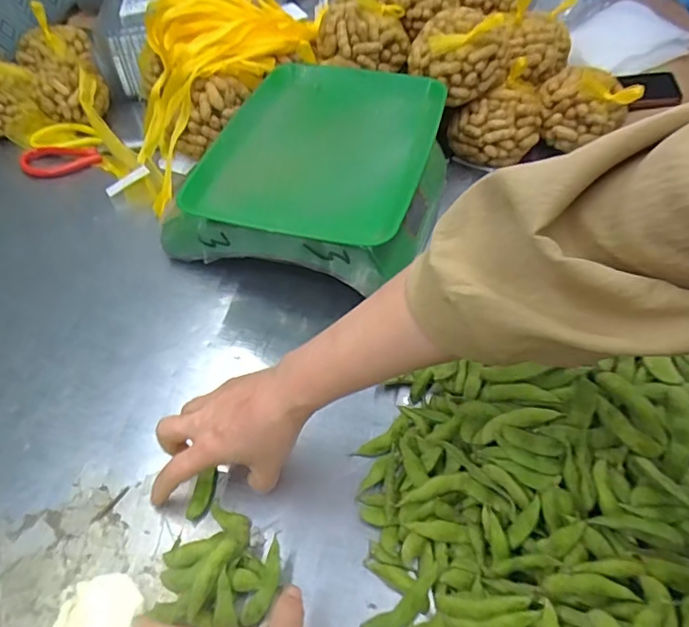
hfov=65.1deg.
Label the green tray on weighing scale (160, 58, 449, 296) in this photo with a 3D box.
[{"bbox_3d":[-0.033,-0.154,0.625,0.269,0.118,0.298,16,53,15],"label":"green tray on weighing scale"}]

